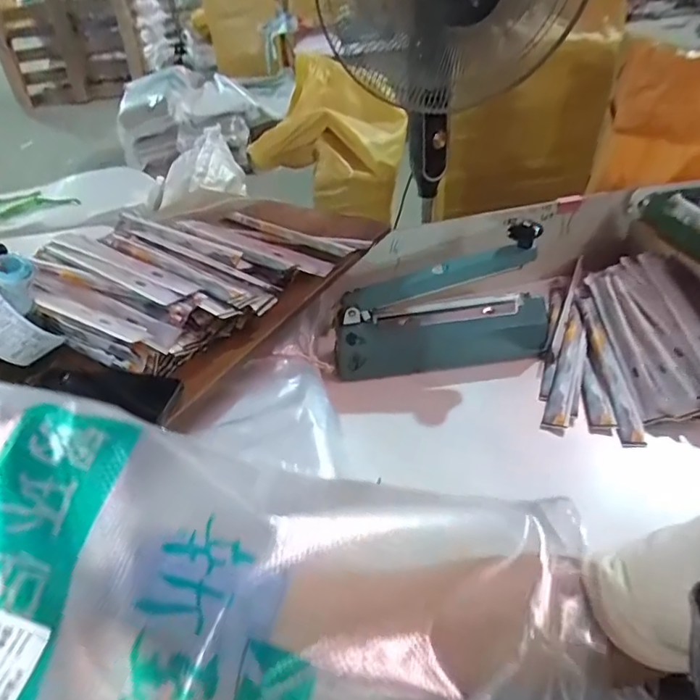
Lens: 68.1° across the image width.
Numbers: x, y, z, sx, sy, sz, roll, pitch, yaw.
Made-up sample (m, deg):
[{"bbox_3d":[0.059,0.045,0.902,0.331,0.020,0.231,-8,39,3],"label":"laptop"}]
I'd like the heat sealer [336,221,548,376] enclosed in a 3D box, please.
[{"bbox_3d":[0.130,-0.057,0.731,0.306,0.172,0.085,-6,39,0],"label":"heat sealer"}]

